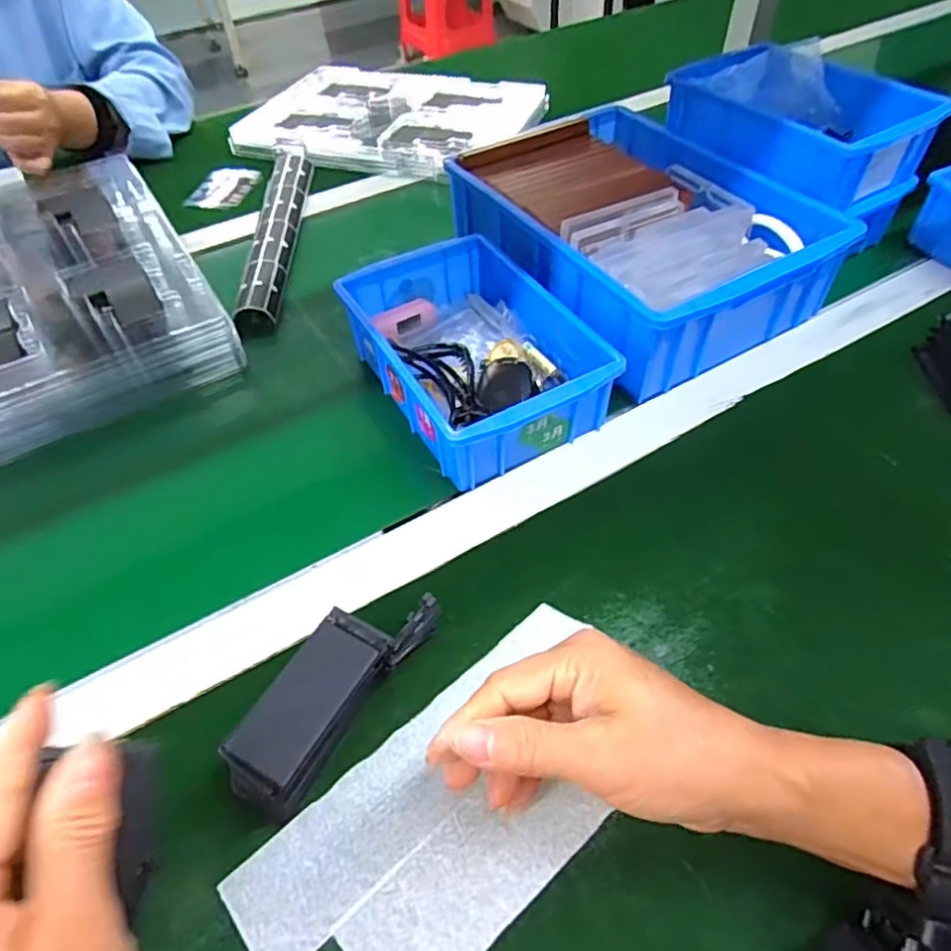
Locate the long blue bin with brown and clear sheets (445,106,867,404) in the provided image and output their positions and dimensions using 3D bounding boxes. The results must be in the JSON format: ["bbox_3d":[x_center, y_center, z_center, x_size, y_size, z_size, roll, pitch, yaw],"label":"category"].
[{"bbox_3d":[0.134,-0.211,0.549,0.206,0.105,0.296,-25,52,-18],"label":"long blue bin with brown and clear sheets"}]

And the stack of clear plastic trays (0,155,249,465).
[{"bbox_3d":[-0.386,-0.179,0.573,0.239,0.051,0.361,-28,54,-20],"label":"stack of clear plastic trays"}]

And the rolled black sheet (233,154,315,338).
[{"bbox_3d":[-0.201,-0.249,0.642,0.042,0.024,0.286,-1,55,-3],"label":"rolled black sheet"}]

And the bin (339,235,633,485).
[{"bbox_3d":[-0.003,-0.092,0.479,0.133,0.067,0.201,-25,52,-17],"label":"bin"}]

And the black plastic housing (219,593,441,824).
[{"bbox_3d":[-0.069,0.107,0.326,0.044,0.039,0.119,25,55,23],"label":"black plastic housing"}]

